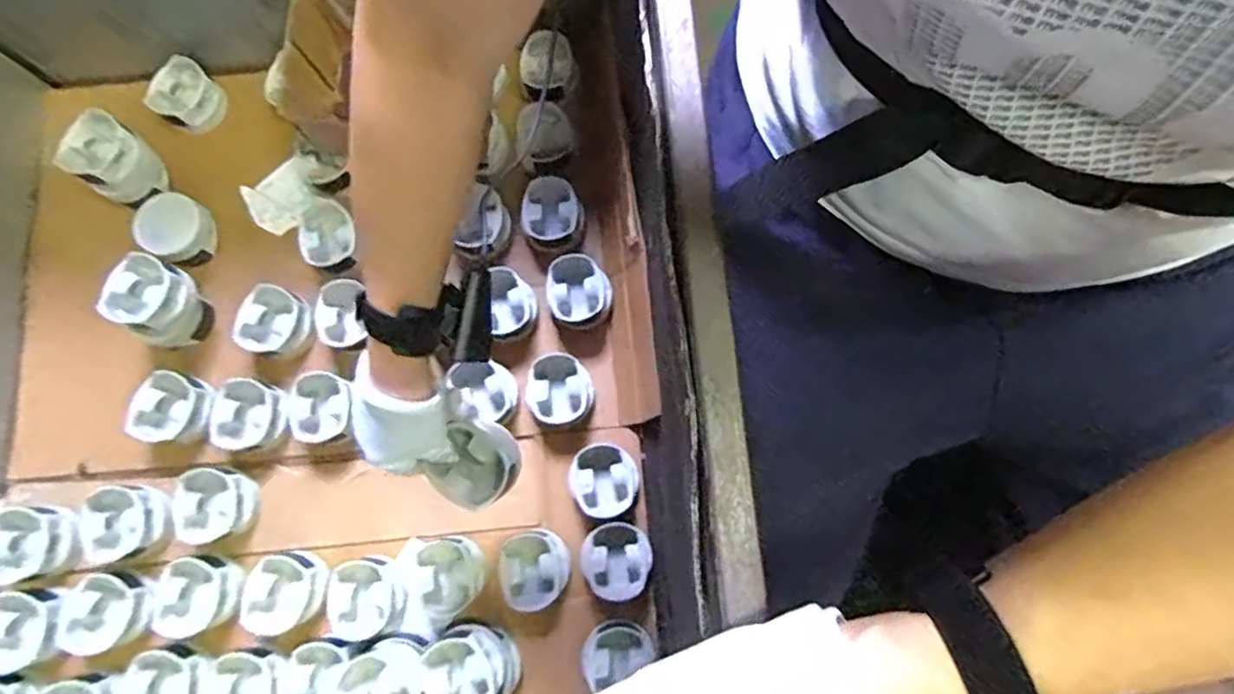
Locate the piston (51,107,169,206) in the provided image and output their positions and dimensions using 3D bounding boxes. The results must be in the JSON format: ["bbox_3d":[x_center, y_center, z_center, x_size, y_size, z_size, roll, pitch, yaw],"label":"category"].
[{"bbox_3d":[-0.581,-0.216,0.752,0.083,0.063,0.081,0,78,0],"label":"piston"}]

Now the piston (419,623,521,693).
[{"bbox_3d":[-0.144,0.322,0.650,0.080,0.067,0.087,0,78,0],"label":"piston"}]

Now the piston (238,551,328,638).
[{"bbox_3d":[-0.350,0.257,0.696,0.085,0.050,0.076,-33,80,-6],"label":"piston"}]

